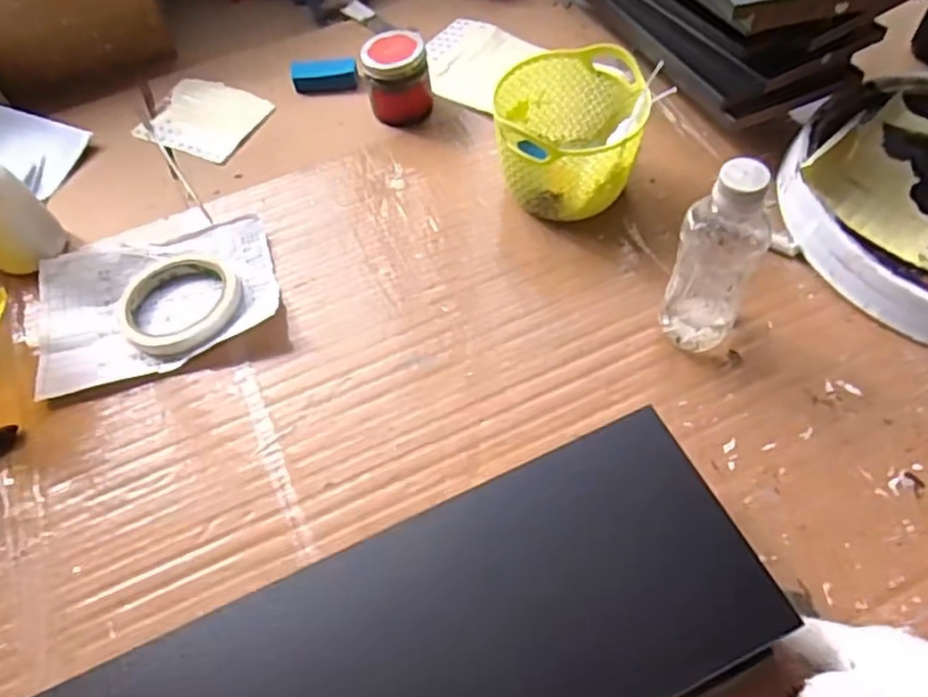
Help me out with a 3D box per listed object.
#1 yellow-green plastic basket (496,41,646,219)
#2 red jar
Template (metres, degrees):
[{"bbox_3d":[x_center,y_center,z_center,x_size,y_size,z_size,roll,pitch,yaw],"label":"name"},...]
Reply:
[{"bbox_3d":[0.086,-0.184,0.621,0.120,0.099,0.128,-6,58,-1],"label":"yellow-green plastic basket"},{"bbox_3d":[-0.068,-0.272,0.716,0.064,0.081,0.062,-14,58,-6],"label":"red jar"}]

